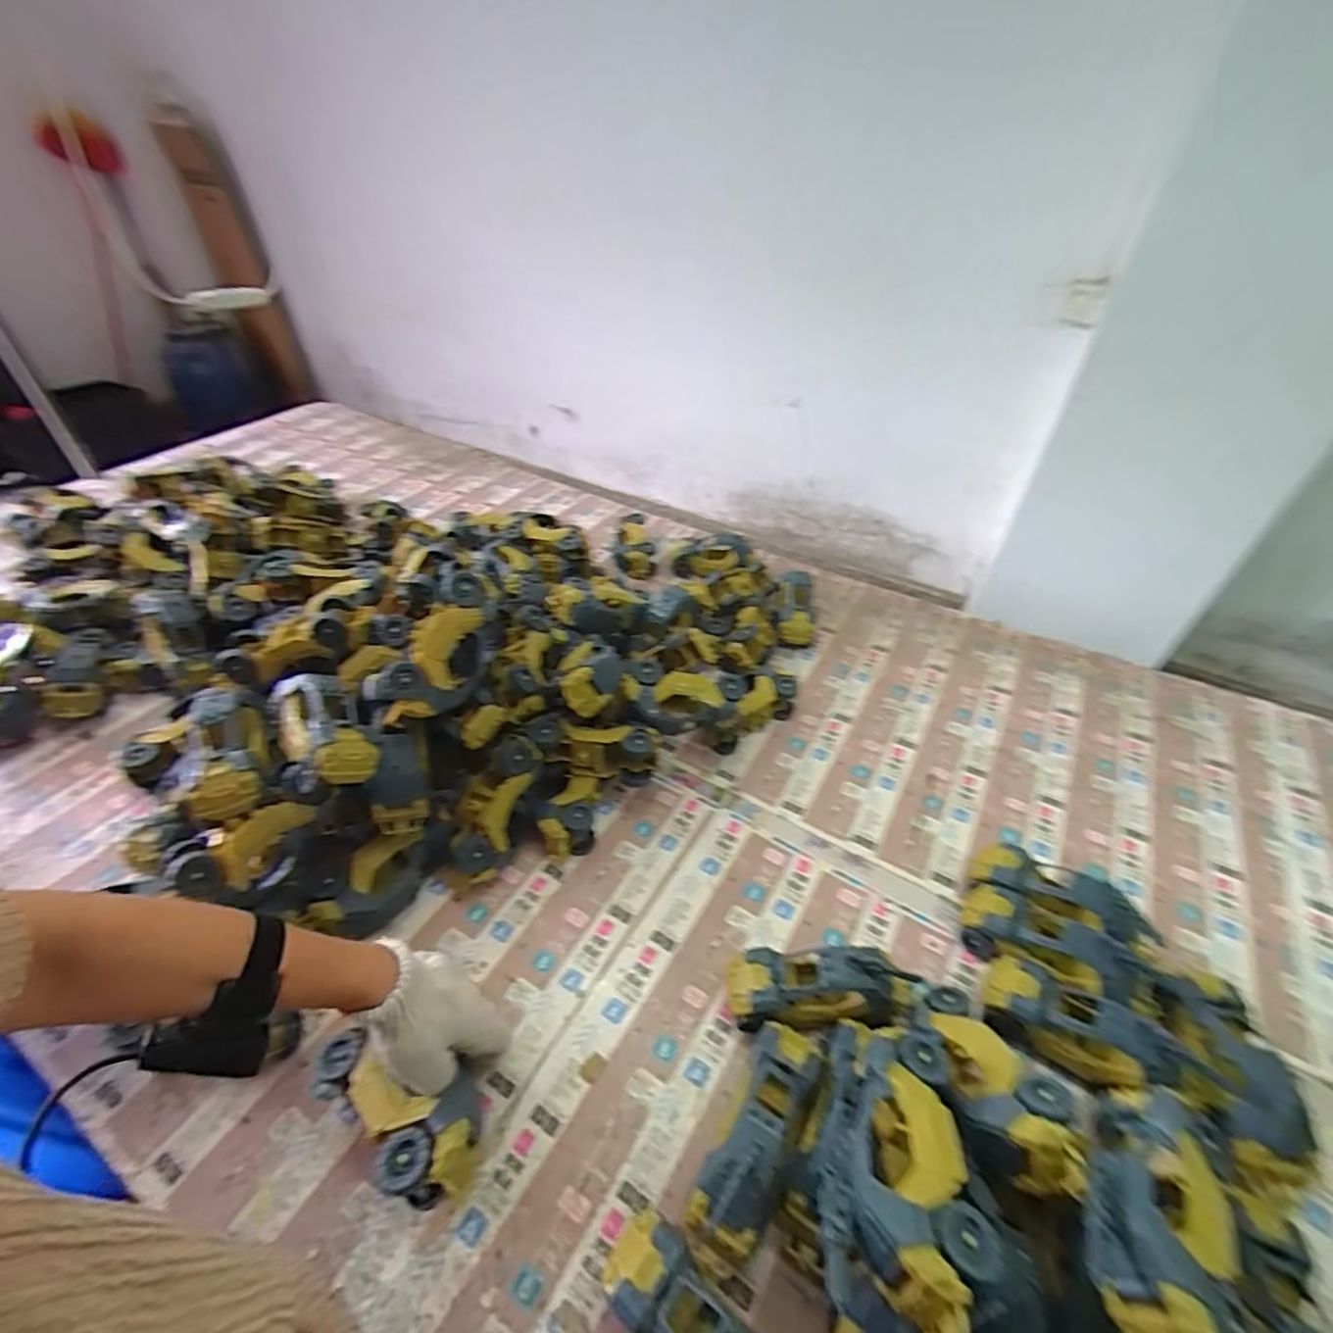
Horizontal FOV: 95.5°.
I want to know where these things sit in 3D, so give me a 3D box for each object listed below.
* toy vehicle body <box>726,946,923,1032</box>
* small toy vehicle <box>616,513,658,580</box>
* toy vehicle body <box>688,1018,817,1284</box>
[{"bbox_3d":[0.149,0.313,0.592,0.172,0.097,0.062,-1,42,-2],"label":"toy vehicle body"},{"bbox_3d":[-0.068,-0.247,1.244,0.084,0.059,0.172,-4,42,-4],"label":"small toy vehicle"},{"bbox_3d":[0.075,0.386,0.498,0.063,0.097,0.172,23,47,22],"label":"toy vehicle body"}]

